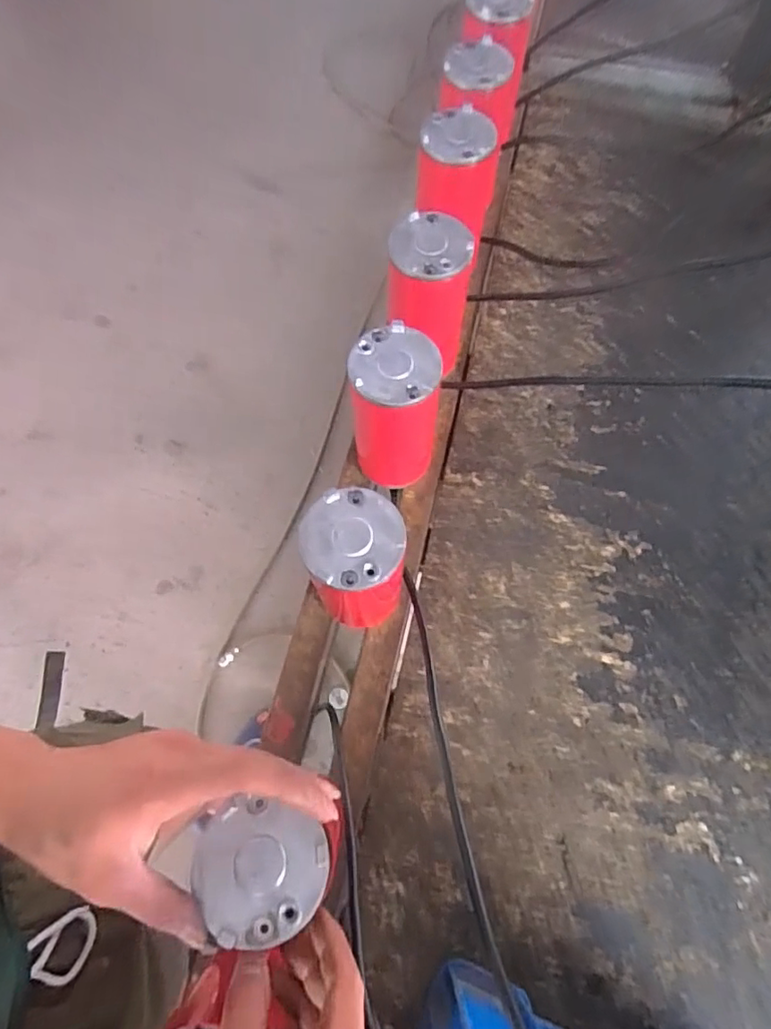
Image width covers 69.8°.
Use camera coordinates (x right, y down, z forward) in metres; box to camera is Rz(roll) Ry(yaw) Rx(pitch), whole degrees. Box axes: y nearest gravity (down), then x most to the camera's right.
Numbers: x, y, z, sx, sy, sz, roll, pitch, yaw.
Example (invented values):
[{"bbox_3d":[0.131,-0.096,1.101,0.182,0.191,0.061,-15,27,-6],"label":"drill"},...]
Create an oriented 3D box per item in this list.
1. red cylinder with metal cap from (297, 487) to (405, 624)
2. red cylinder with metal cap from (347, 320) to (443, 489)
[{"bbox_3d":[-0.023,0.047,0.468,0.071,0.171,0.070,0,68,0],"label":"red cylinder with metal cap"},{"bbox_3d":[0.006,-0.091,0.521,0.076,0.170,0.078,-3,68,-2],"label":"red cylinder with metal cap"}]

